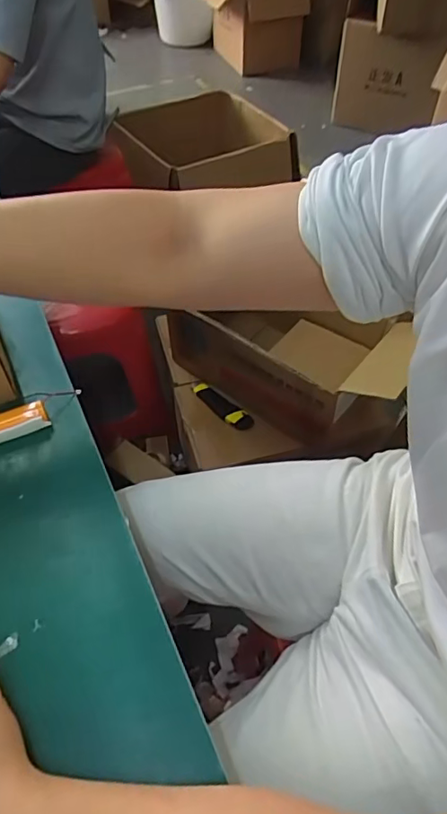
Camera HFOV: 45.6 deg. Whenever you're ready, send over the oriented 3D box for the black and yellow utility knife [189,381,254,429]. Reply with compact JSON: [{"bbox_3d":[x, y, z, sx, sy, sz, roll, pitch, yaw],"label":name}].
[{"bbox_3d":[-0.006,-0.003,1.029,0.154,0.022,0.037,36,86,28],"label":"black and yellow utility knife"}]

